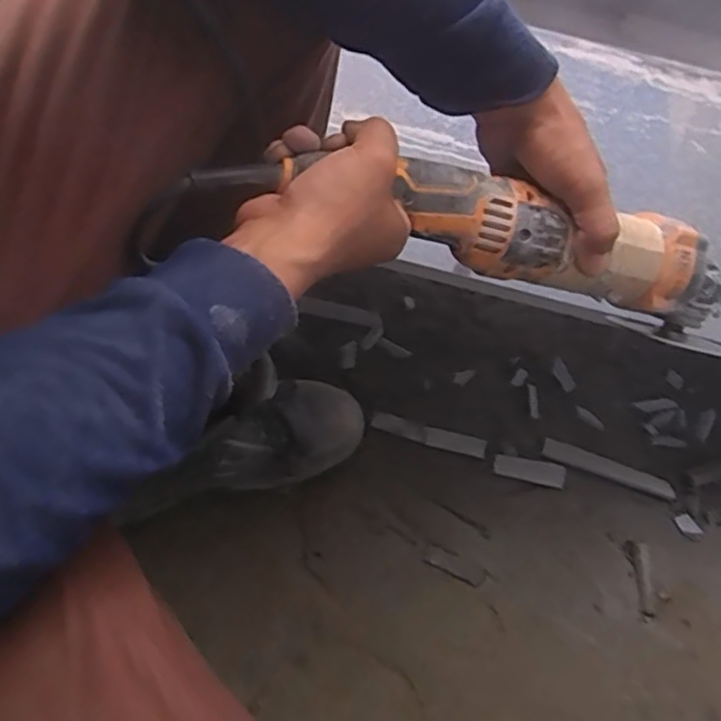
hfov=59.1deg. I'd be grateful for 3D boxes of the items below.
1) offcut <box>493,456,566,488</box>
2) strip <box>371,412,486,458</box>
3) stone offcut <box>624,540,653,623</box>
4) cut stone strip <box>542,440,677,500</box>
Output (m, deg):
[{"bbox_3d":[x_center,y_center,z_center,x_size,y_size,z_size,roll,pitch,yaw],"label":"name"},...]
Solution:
[{"bbox_3d":[0.183,0.119,0.690,0.079,0.008,0.024,11,62,2],"label":"offcut"},{"bbox_3d":[0.075,0.081,0.705,0.126,0.010,0.019,18,62,6],"label":"strip"},{"bbox_3d":[0.287,0.224,0.650,0.020,0.005,0.075,1,62,-3],"label":"stone offcut"},{"bbox_3d":[0.274,0.119,0.702,0.147,0.007,0.022,18,62,6],"label":"cut stone strip"}]

